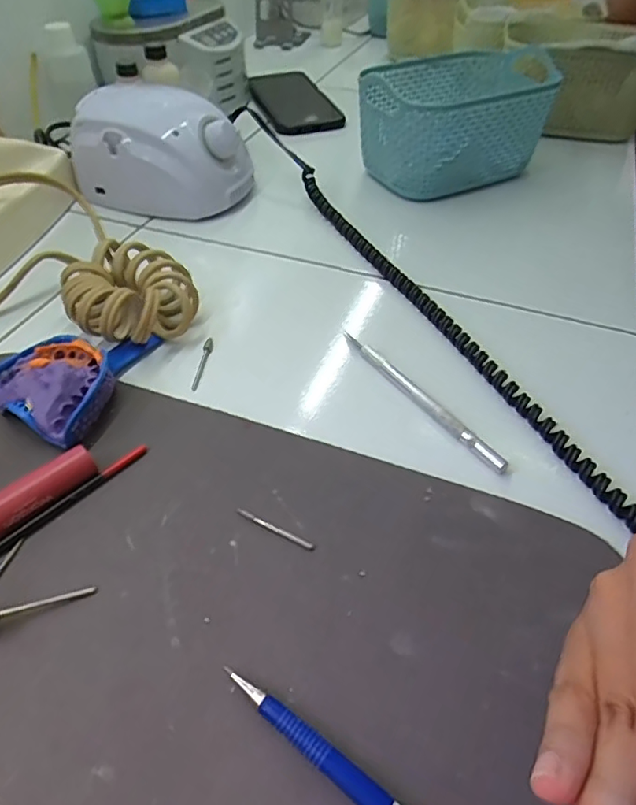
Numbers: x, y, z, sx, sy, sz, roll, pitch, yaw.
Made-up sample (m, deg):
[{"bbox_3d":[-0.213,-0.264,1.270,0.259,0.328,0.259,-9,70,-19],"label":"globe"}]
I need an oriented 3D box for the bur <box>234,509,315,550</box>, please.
[{"bbox_3d":[-0.020,0.059,0.248,0.041,0.004,0.004,22,51,19],"label":"bur"}]

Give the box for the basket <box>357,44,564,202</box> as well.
[{"bbox_3d":[0.126,-0.261,0.491,0.174,0.080,0.123,-16,49,-15],"label":"basket"}]

